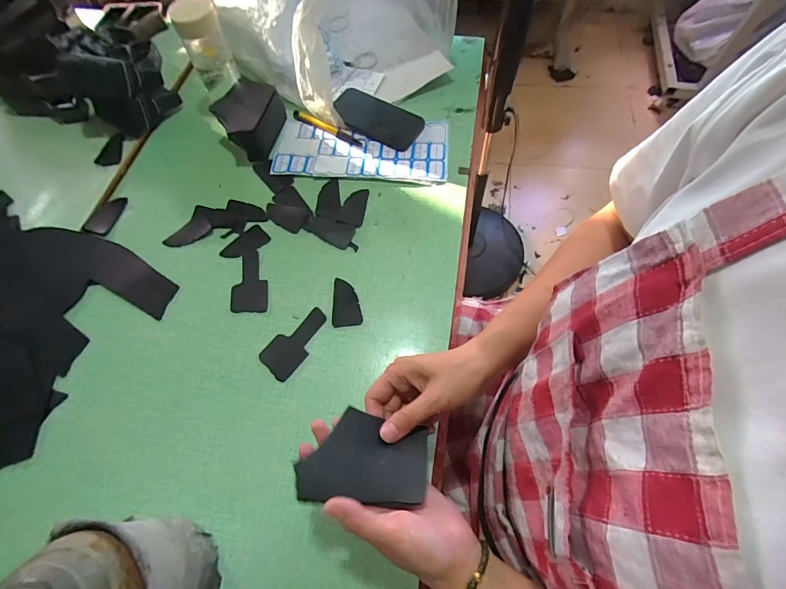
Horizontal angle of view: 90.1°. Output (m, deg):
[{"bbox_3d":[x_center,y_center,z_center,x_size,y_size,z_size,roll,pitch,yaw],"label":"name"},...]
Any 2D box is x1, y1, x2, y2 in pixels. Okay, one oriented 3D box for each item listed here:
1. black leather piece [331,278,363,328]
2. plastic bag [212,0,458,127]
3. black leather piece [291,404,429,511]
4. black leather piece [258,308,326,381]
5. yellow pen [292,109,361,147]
[{"bbox_3d":[-0.057,0.010,0.492,0.037,0.004,0.065,-1,64,0],"label":"black leather piece"},{"bbox_3d":[-0.106,-0.457,0.622,0.355,0.182,0.273,31,68,15],"label":"plastic bag"},{"bbox_3d":[-0.024,0.137,0.336,0.106,0.006,0.072,9,53,-9],"label":"black leather piece"},{"bbox_3d":[-0.114,0.054,0.462,0.045,0.004,0.089,33,69,16],"label":"black leather piece"},{"bbox_3d":[-0.106,-0.266,0.622,0.130,0.010,0.012,29,68,14],"label":"yellow pen"}]

